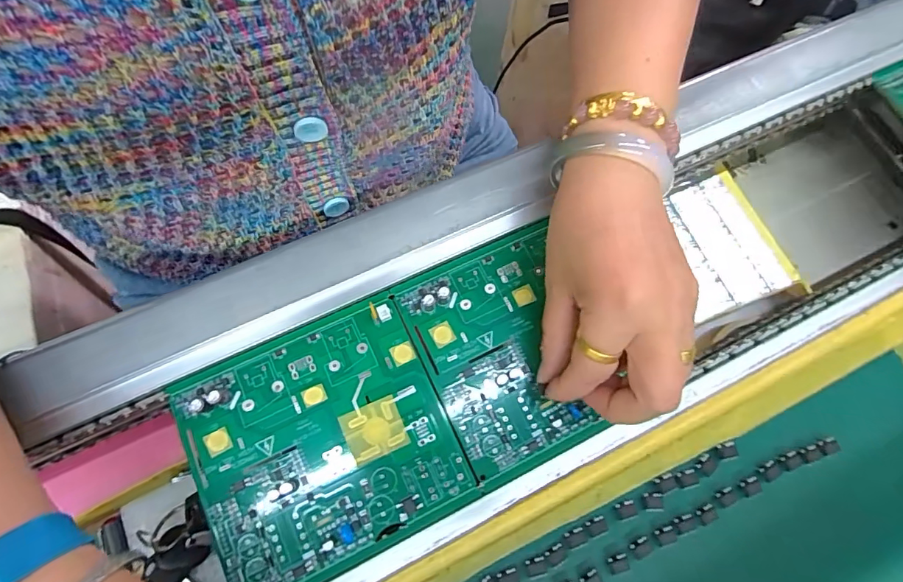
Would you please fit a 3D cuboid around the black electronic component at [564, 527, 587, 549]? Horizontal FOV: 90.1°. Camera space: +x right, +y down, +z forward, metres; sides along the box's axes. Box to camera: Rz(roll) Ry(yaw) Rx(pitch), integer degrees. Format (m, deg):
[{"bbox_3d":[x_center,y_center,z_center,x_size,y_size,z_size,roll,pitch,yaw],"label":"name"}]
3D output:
[{"bbox_3d":[0.060,0.120,0.219,0.011,0.004,0.007,-19,77,-9],"label":"black electronic component"}]

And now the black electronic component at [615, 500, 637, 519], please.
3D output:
[{"bbox_3d":[0.087,0.108,0.223,0.010,0.004,0.008,-13,76,-7],"label":"black electronic component"}]

